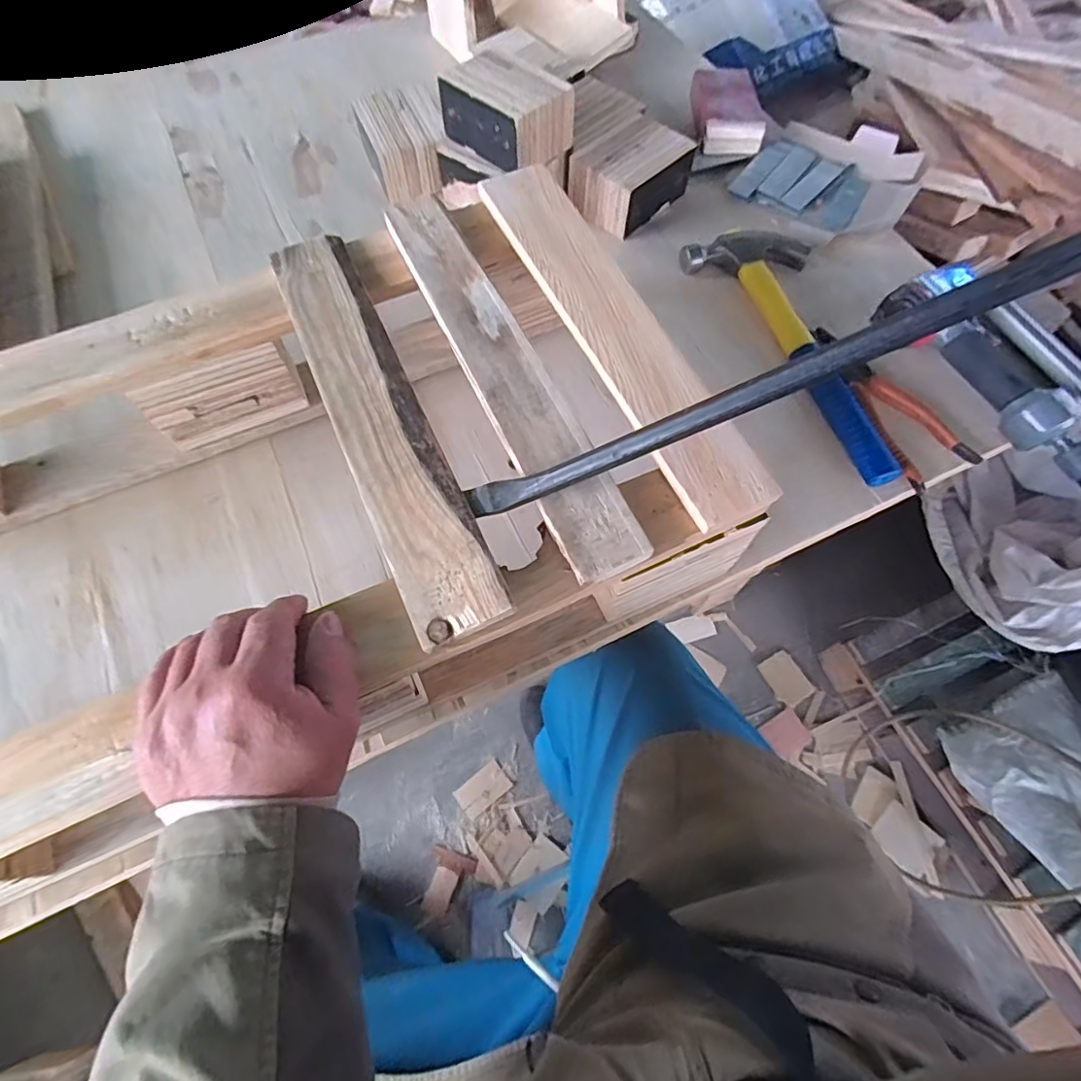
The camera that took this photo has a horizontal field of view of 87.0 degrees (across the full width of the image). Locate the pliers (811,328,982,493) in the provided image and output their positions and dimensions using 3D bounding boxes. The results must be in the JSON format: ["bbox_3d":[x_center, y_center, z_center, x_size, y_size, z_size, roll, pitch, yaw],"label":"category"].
[{"bbox_3d":[0.341,-0.143,0.564,0.078,0.013,0.192,-22,68,-11],"label":"pliers"}]

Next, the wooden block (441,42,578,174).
[{"bbox_3d":[-0.037,-0.475,0.628,0.093,0.062,0.127,-42,73,-18],"label":"wooden block"}]

